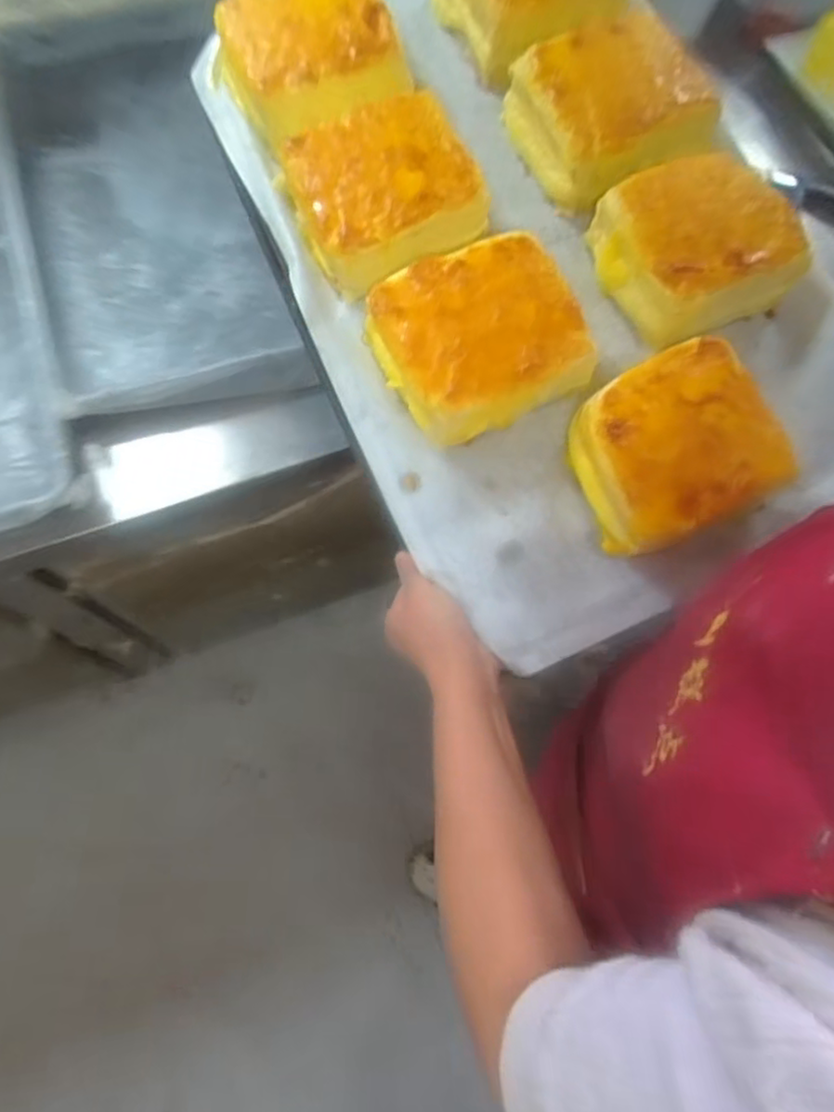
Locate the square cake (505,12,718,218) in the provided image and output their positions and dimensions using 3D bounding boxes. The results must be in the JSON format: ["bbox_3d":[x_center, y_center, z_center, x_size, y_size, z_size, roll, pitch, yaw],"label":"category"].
[{"bbox_3d":[0.146,-0.334,0.504,0.125,0.060,0.114,-17,71,-6],"label":"square cake"}]

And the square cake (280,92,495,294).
[{"bbox_3d":[-0.022,-0.268,0.491,0.126,0.057,0.111,-26,72,-9],"label":"square cake"}]

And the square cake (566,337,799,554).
[{"bbox_3d":[0.178,-0.070,0.456,0.128,0.060,0.113,-28,72,-10],"label":"square cake"}]

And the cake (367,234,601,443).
[{"bbox_3d":[0.044,-0.151,0.466,0.129,0.051,0.117,-24,72,-8],"label":"cake"}]

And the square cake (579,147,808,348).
[{"bbox_3d":[0.203,-0.224,0.488,0.117,0.062,0.116,-24,72,-8],"label":"square cake"}]

